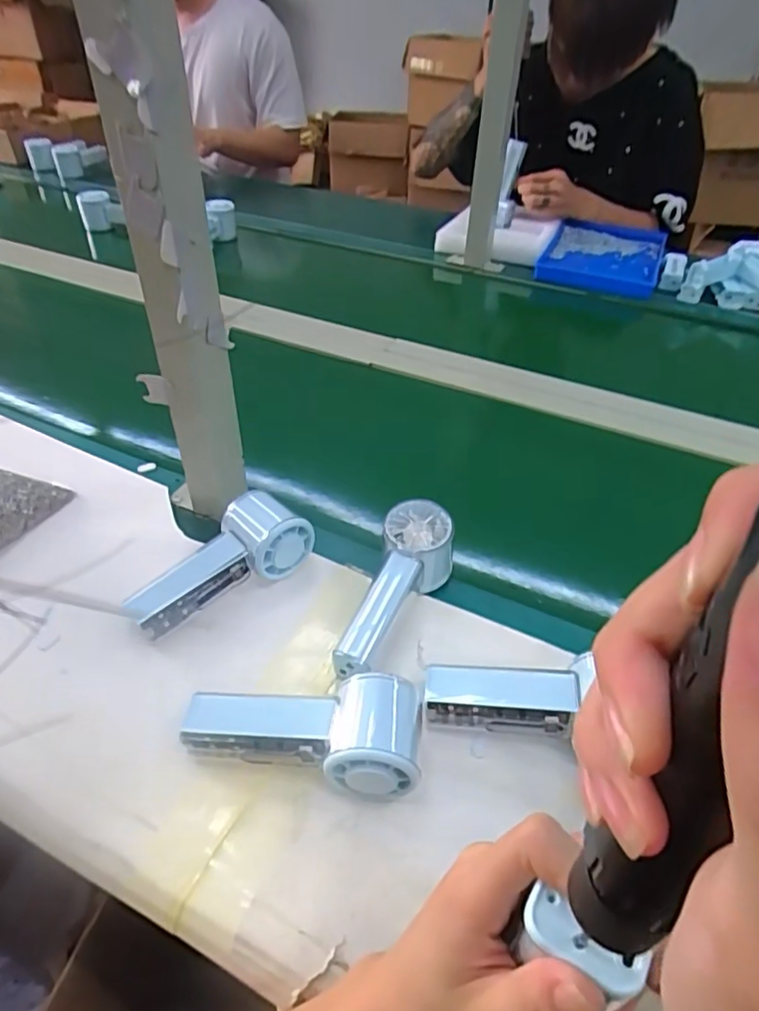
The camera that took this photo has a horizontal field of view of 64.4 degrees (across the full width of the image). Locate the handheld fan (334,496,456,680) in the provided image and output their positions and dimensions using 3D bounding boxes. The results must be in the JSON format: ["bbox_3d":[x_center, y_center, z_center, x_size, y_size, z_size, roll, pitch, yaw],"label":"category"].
[{"bbox_3d":[0.010,0.067,0.469,0.051,0.056,0.150,22,62,19],"label":"handheld fan"}]

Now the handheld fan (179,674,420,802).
[{"bbox_3d":[-0.049,0.144,0.376,0.147,0.060,0.061,1,42,-1],"label":"handheld fan"}]

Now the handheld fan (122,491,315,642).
[{"bbox_3d":[-0.129,0.042,0.479,0.146,0.054,0.066,-24,48,-26],"label":"handheld fan"}]

